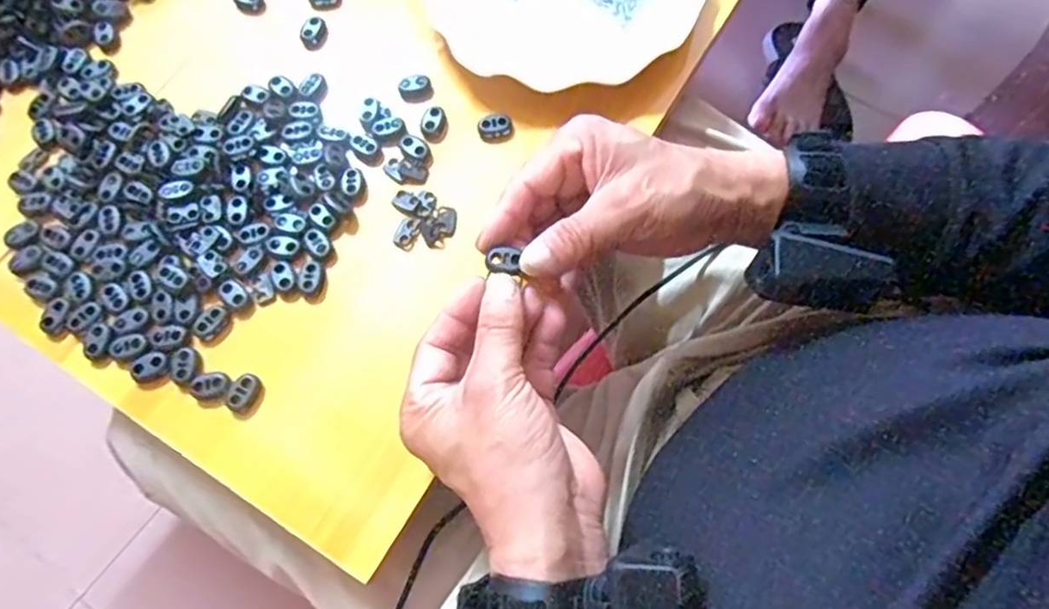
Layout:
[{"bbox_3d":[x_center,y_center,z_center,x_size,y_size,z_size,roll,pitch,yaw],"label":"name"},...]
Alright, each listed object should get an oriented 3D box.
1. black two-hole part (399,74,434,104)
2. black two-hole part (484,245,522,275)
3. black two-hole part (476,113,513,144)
[{"bbox_3d":[-0.070,-0.140,0.431,0.021,0.011,0.013,-12,69,-3],"label":"black two-hole part"},{"bbox_3d":[-0.011,-0.023,0.339,0.020,0.006,0.012,11,70,7],"label":"black two-hole part"},{"bbox_3d":[-0.019,-0.112,0.421,0.022,0.011,0.014,-6,69,-1],"label":"black two-hole part"}]

